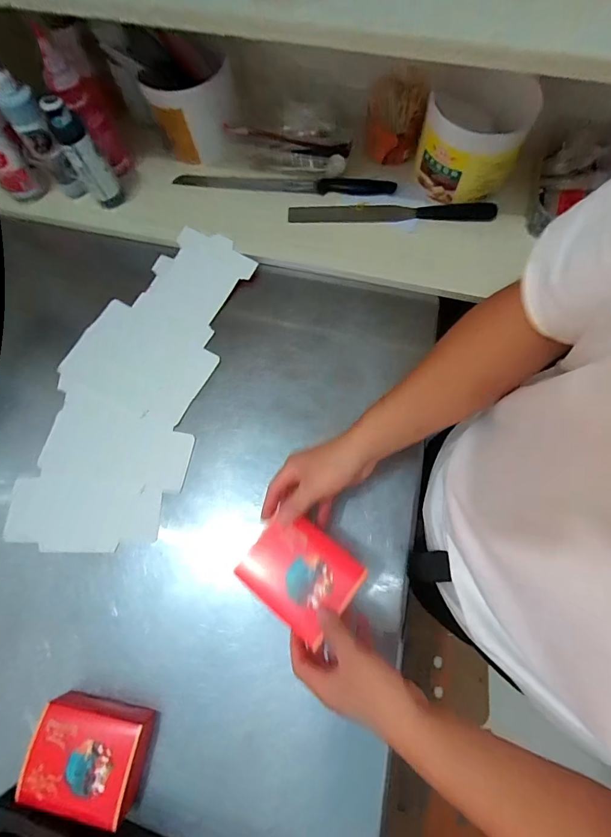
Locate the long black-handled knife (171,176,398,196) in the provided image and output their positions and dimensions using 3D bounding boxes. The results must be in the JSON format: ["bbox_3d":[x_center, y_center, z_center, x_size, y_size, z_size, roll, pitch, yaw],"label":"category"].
[{"bbox_3d":[-0.035,-0.387,0.621,0.357,0.018,0.031,3,75,1],"label":"long black-handled knife"}]

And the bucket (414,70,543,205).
[{"bbox_3d":[0.249,-0.430,0.573,0.138,0.131,0.144,15,76,4],"label":"bucket"}]

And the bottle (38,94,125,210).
[{"bbox_3d":[-0.316,-0.375,0.553,0.043,0.163,0.035,-29,77,-7],"label":"bottle"}]

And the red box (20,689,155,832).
[{"bbox_3d":[-0.236,0.368,0.416,0.121,0.043,0.091,12,76,4],"label":"red box"}]

